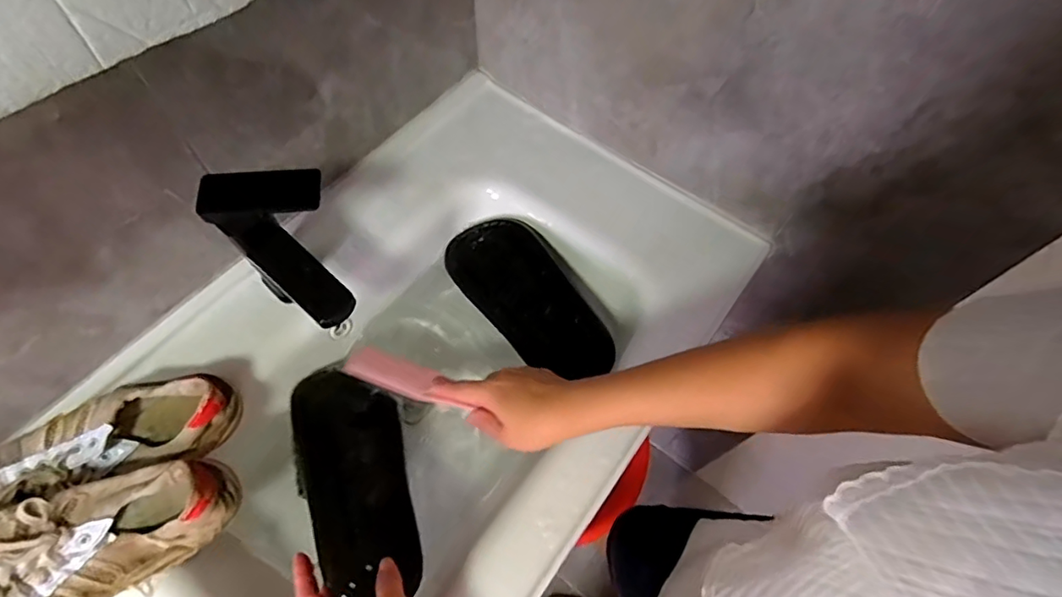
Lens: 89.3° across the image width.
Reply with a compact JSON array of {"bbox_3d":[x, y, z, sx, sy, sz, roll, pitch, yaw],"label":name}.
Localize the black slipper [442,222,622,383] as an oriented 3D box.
[{"bbox_3d":[0.003,-0.010,0.642,0.125,0.062,0.253,-34,68,-19],"label":"black slipper"}]

